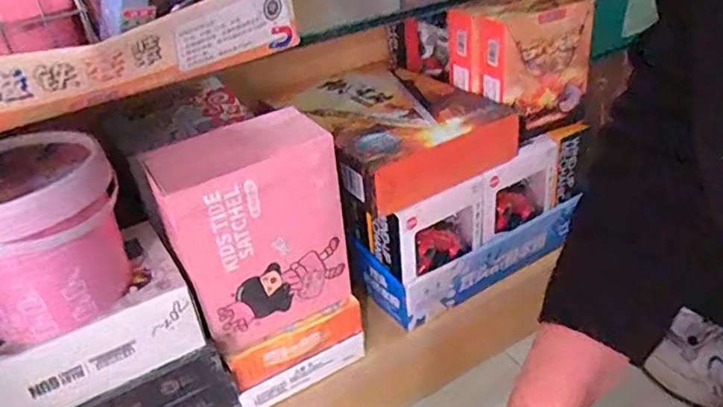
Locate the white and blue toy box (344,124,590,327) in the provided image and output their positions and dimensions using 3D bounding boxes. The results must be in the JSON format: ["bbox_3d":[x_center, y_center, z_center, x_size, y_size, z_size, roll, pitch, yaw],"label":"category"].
[{"bbox_3d":[0.136,0.019,0.673,0.293,0.144,0.079,-24,36,-26],"label":"white and blue toy box"}]

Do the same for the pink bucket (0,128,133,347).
[{"bbox_3d":[-0.244,0.026,0.431,0.123,0.118,0.108,-26,37,-28],"label":"pink bucket"}]

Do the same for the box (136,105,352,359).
[{"bbox_3d":[-0.093,0.021,0.516,0.149,0.199,0.063,-23,35,-25],"label":"box"}]

